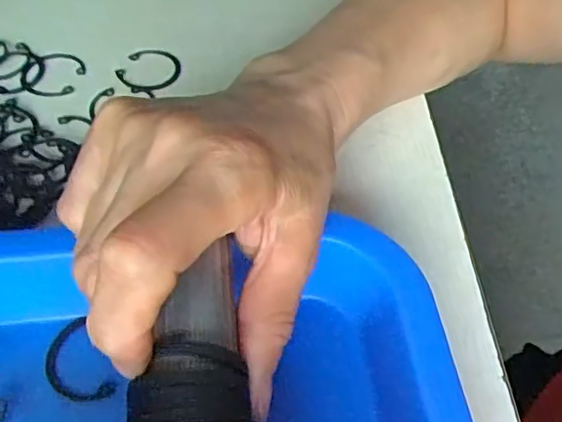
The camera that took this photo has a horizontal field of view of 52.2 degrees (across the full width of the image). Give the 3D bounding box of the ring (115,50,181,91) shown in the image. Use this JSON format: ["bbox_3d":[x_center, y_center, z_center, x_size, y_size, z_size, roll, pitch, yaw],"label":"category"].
[{"bbox_3d":[-0.076,-0.084,0.334,0.035,0.004,0.037,1,52,-1],"label":"ring"}]

